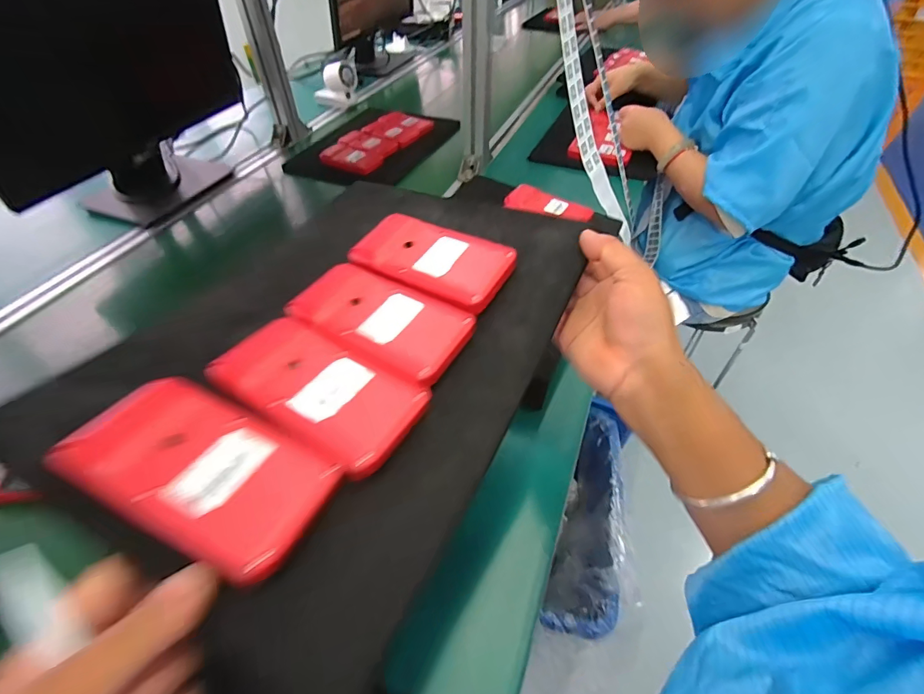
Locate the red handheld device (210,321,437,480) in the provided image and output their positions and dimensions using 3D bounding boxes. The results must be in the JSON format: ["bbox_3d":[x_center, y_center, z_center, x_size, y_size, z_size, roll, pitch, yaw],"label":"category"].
[{"bbox_3d":[-0.087,0.022,0.257,0.124,0.014,0.064,25,53,20],"label":"red handheld device"}]

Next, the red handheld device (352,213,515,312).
[{"bbox_3d":[-0.026,-0.070,0.327,0.123,0.010,0.064,25,54,21],"label":"red handheld device"}]

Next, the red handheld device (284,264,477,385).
[{"bbox_3d":[-0.057,-0.021,0.295,0.123,0.009,0.061,24,53,20],"label":"red handheld device"}]

